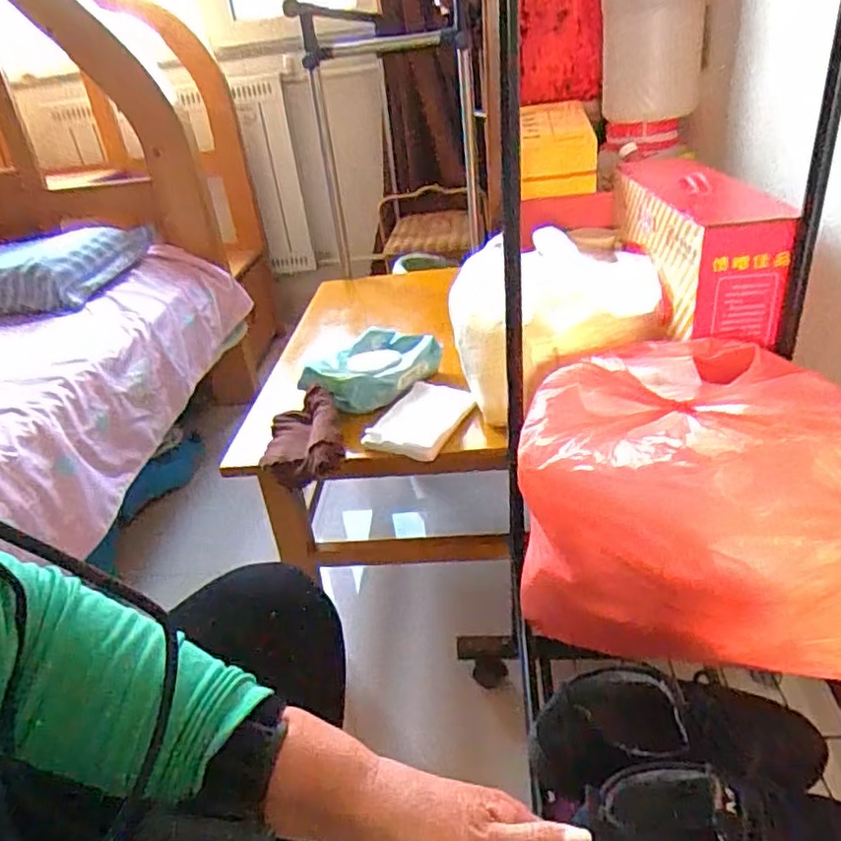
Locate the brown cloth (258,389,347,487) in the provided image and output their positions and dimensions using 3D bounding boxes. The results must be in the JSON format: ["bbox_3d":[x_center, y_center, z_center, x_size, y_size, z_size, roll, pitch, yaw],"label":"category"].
[{"bbox_3d":[-0.157,0.027,0.864,0.106,0.071,0.141,-11,30,-6],"label":"brown cloth"}]

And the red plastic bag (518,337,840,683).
[{"bbox_3d":[0.264,0.075,0.663,0.311,0.240,0.283,-1,30,12],"label":"red plastic bag"}]

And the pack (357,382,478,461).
[{"bbox_3d":[-0.001,0.000,0.868,0.100,0.033,0.144,9,34,27],"label":"pack"}]

